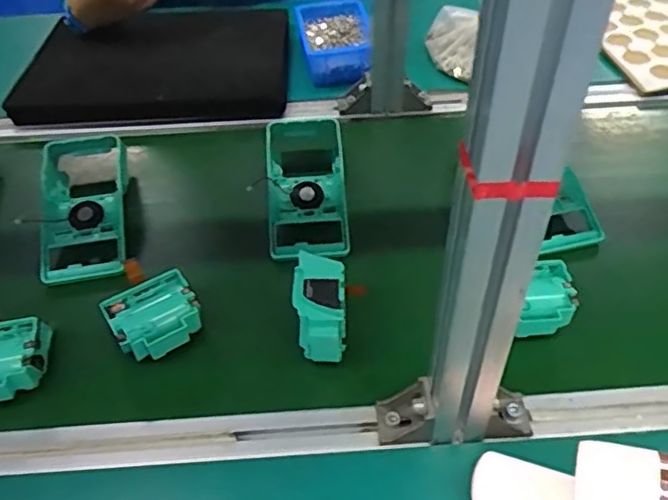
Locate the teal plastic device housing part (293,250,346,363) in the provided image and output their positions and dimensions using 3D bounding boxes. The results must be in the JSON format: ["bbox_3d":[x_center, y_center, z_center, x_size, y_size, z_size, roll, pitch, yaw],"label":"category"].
[{"bbox_3d":[-0.011,0.051,0.544,0.042,0.068,0.076,0,48,2],"label":"teal plastic device housing part"}]

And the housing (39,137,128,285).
[{"bbox_3d":[-0.271,-0.051,0.687,0.087,0.038,0.197,-11,49,-8],"label":"housing"}]

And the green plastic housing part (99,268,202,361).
[{"bbox_3d":[-0.160,0.065,0.568,0.074,0.036,0.075,-24,52,-19],"label":"green plastic housing part"}]

